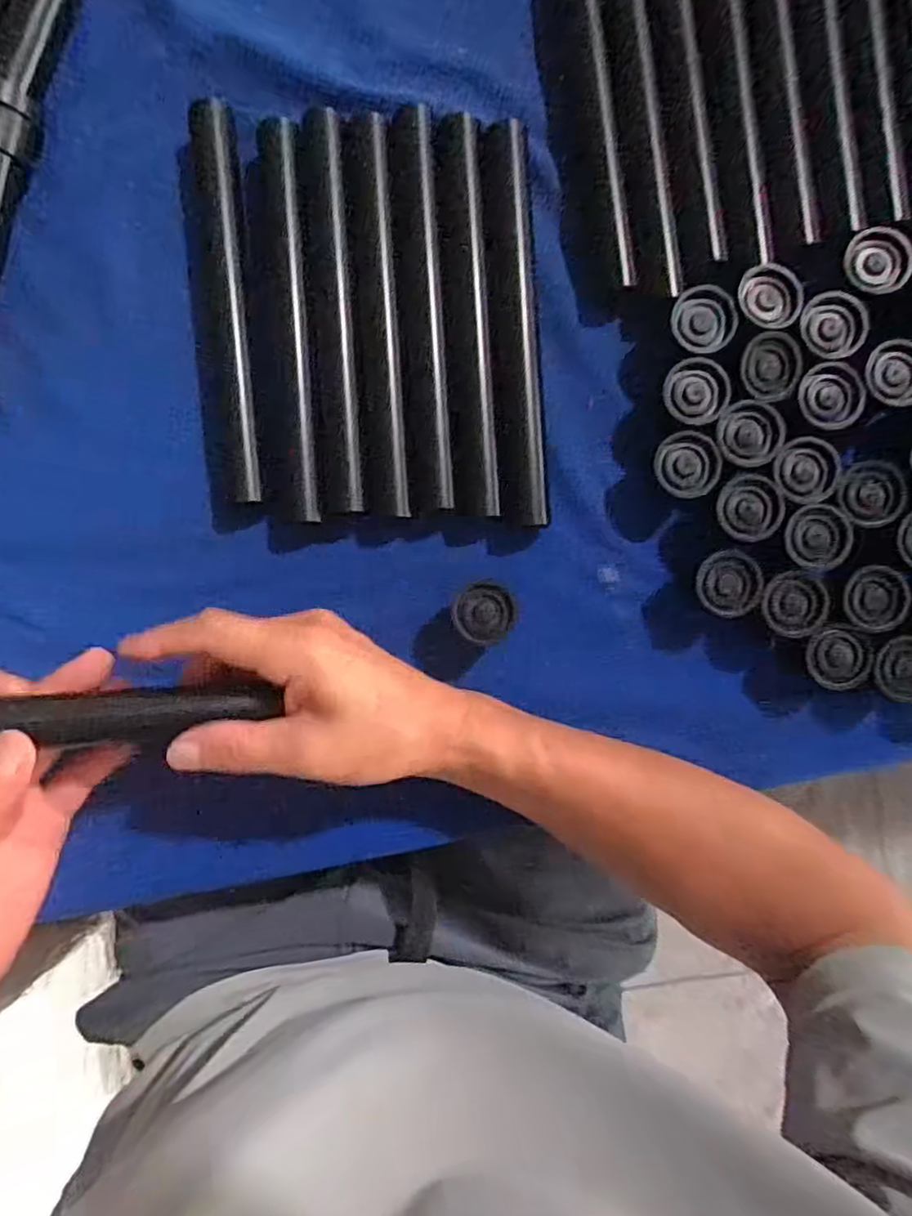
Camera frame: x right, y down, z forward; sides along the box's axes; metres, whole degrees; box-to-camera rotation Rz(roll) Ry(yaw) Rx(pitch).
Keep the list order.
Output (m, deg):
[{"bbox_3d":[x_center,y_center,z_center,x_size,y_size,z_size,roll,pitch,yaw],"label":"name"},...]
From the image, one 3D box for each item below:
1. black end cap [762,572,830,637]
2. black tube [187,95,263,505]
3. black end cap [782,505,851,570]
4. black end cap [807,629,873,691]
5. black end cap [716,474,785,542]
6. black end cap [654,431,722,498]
[{"bbox_3d":[0.181,-0.002,0.339,0.032,0.013,0.033,0,91,-1],"label":"black end cap"},{"bbox_3d":[-0.128,-0.169,0.351,0.025,0.020,0.218,-5,91,-1],"label":"black tube"},{"bbox_3d":[0.190,-0.038,0.332,0.031,0.007,0.033,6,90,-1],"label":"black end cap"},{"bbox_3d":[0.203,0.026,0.335,0.028,0.010,0.032,-36,91,0],"label":"black end cap"},{"bbox_3d":[0.156,-0.053,0.337,0.030,0.015,0.034,-25,91,0],"label":"black end cap"},{"bbox_3d":[0.124,-0.076,0.343,0.032,0.018,0.034,0,91,-1],"label":"black end cap"}]

